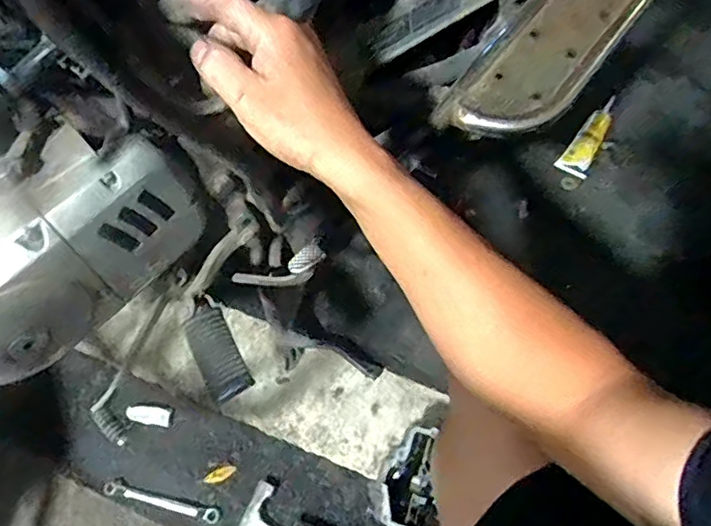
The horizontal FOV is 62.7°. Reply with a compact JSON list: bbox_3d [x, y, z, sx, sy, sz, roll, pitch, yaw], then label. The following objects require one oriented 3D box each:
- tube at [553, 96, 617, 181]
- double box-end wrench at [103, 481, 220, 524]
[{"bbox_3d":[0.458,-0.247,1.131,0.054,0.023,0.196,39,71,-5],"label":"tube"},{"bbox_3d":[-0.264,0.325,0.796,0.166,0.010,0.018,12,58,7],"label":"double box-end wrench"}]

